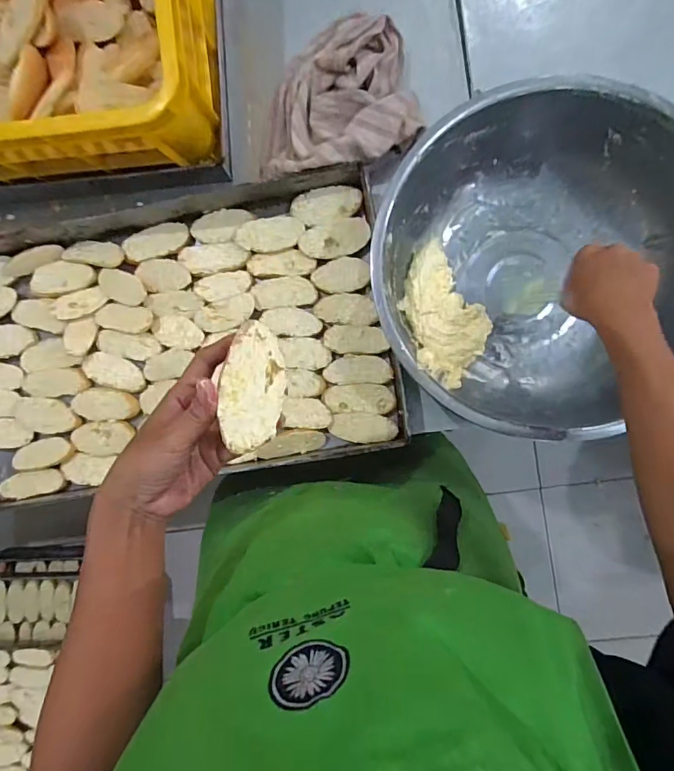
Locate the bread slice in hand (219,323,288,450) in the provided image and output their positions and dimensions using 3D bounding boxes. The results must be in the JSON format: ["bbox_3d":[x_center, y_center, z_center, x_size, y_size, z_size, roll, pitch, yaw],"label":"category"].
[{"bbox_3d":[-0.056,0.000,0.306,0.044,0.004,0.087,17,69,-27],"label":"bread slice in hand"}]

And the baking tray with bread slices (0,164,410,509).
[{"bbox_3d":[-0.230,-0.051,0.619,0.604,0.067,0.363,-10,86,4],"label":"baking tray with bread slices"}]

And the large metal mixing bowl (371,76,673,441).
[{"bbox_3d":[0.225,-0.131,0.528,0.355,0.135,0.345,-29,85,2],"label":"large metal mixing bowl"}]

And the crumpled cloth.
[{"bbox_3d":[-0.009,-0.379,0.604,0.233,0.070,0.202,-24,85,3],"label":"crumpled cloth"}]

